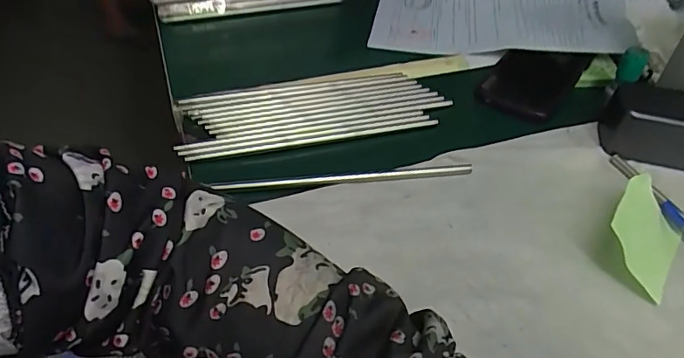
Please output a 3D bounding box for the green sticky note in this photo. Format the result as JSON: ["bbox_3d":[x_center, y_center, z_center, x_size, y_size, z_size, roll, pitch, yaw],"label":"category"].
[{"bbox_3d":[0.220,0.036,0.355,0.060,0.006,0.088,53,50,-2],"label":"green sticky note"}]

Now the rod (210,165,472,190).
[{"bbox_3d":[0.006,-0.001,0.399,0.210,0.007,0.010,-5,44,-9],"label":"rod"}]

